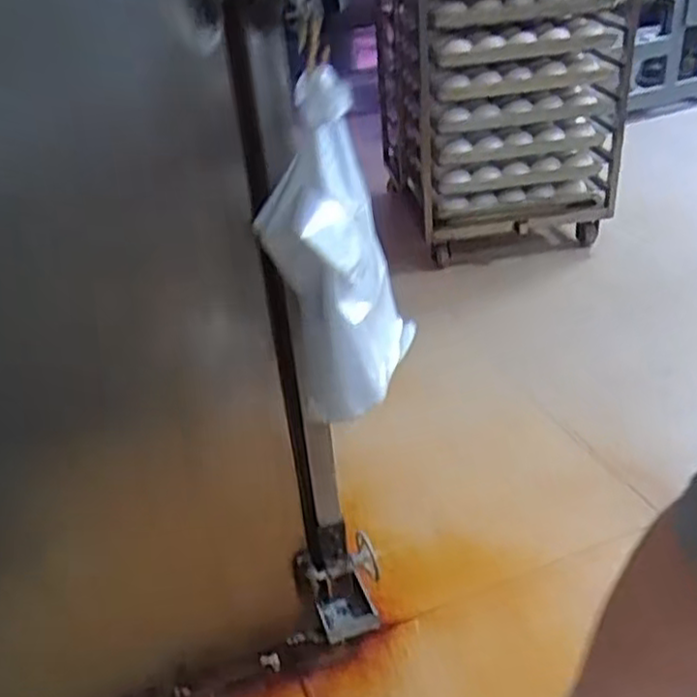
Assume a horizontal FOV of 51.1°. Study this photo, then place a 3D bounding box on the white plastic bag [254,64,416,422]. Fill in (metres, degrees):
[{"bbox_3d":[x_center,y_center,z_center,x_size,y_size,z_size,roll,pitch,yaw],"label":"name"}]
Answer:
[{"bbox_3d":[-0.015,-0.088,0.935,0.141,0.491,0.165,15,38,30],"label":"white plastic bag"}]

